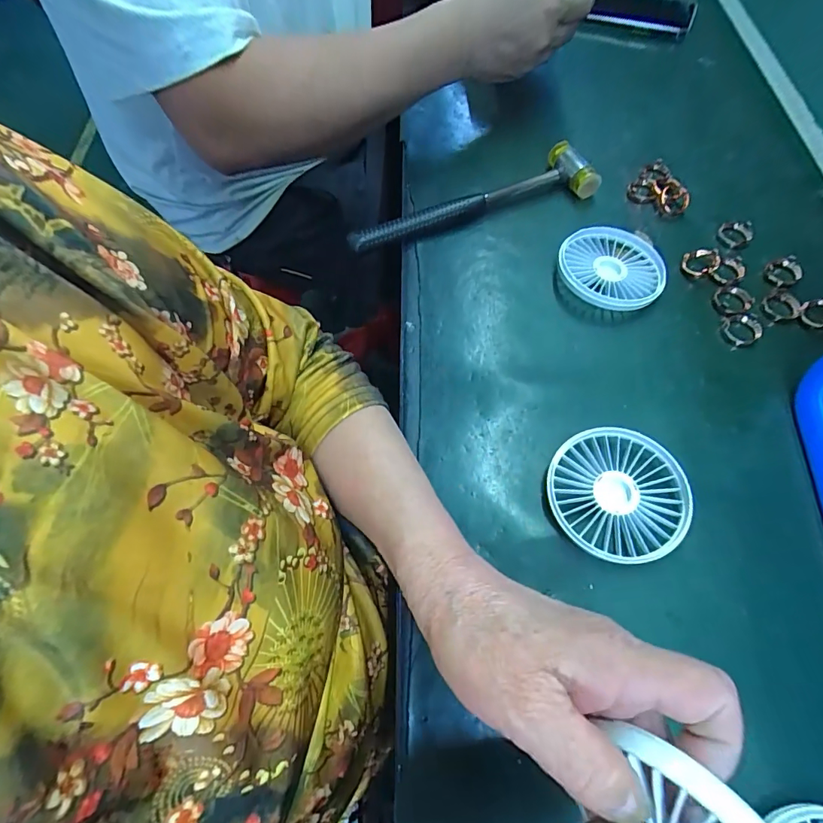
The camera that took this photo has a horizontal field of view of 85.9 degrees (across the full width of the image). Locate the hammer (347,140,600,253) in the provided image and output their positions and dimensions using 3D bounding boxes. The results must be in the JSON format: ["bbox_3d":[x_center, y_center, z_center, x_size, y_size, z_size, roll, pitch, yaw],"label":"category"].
[{"bbox_3d":[0.056,-0.205,0.428,0.246,0.027,0.052,-17,64,-6],"label":"hammer"}]

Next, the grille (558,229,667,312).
[{"bbox_3d":[0.174,-0.124,0.387,0.087,0.021,0.089,-1,63,2],"label":"grille"}]

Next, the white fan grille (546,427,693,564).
[{"bbox_3d":[0.138,0.054,0.297,0.090,0.013,0.084,-1,63,2],"label":"white fan grille"}]

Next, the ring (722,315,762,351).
[{"bbox_3d":[0.265,-0.066,0.355,0.026,0.008,0.026,-1,63,2],"label":"ring"}]

